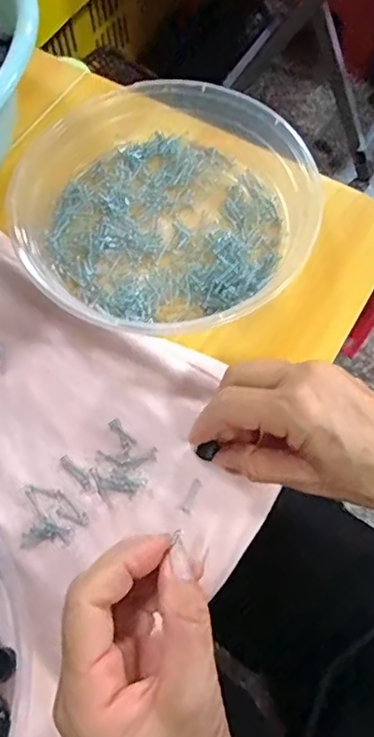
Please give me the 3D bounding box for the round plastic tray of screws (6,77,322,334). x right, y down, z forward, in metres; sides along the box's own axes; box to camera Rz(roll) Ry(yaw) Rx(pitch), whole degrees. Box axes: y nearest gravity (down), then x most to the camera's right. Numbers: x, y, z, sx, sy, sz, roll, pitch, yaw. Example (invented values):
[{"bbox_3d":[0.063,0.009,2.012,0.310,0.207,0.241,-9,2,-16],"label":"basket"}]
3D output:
[{"bbox_3d":[-0.014,-0.113,0.379,0.198,0.041,0.198,0,67,0],"label":"round plastic tray of screws"}]

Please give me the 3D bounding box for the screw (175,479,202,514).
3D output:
[{"bbox_3d":[0.002,0.074,0.316,0.008,0.004,0.021,29,69,12],"label":"screw"}]

